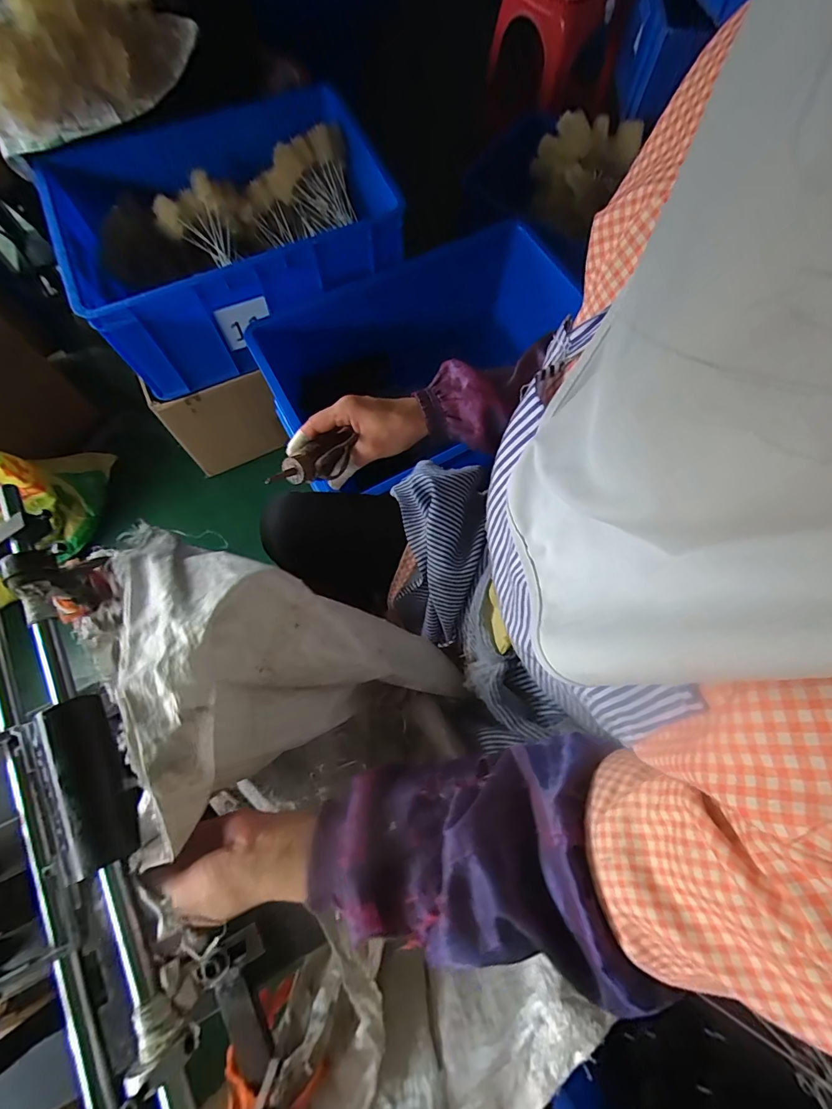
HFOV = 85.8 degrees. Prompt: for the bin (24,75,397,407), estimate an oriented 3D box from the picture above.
[{"bbox_3d":[-0.347,-0.625,0.896,0.568,0.240,0.430,-22,75,-7],"label":"bin"}]

